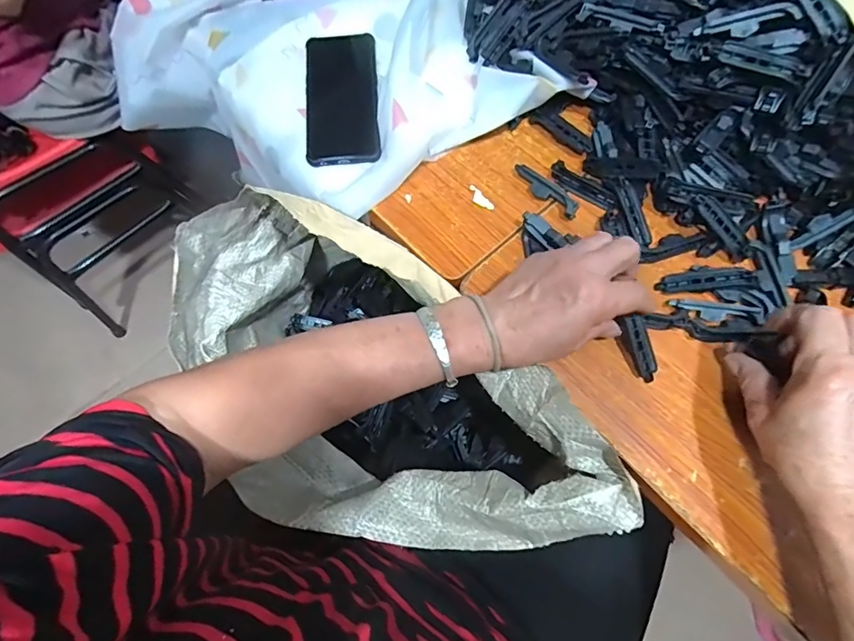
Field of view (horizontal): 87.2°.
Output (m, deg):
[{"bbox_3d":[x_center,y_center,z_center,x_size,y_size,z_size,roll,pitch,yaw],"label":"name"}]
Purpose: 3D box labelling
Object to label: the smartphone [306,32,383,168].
[{"bbox_3d":[-0.090,-0.238,0.479,0.075,0.014,0.164,-5,71,0],"label":"smartphone"}]

